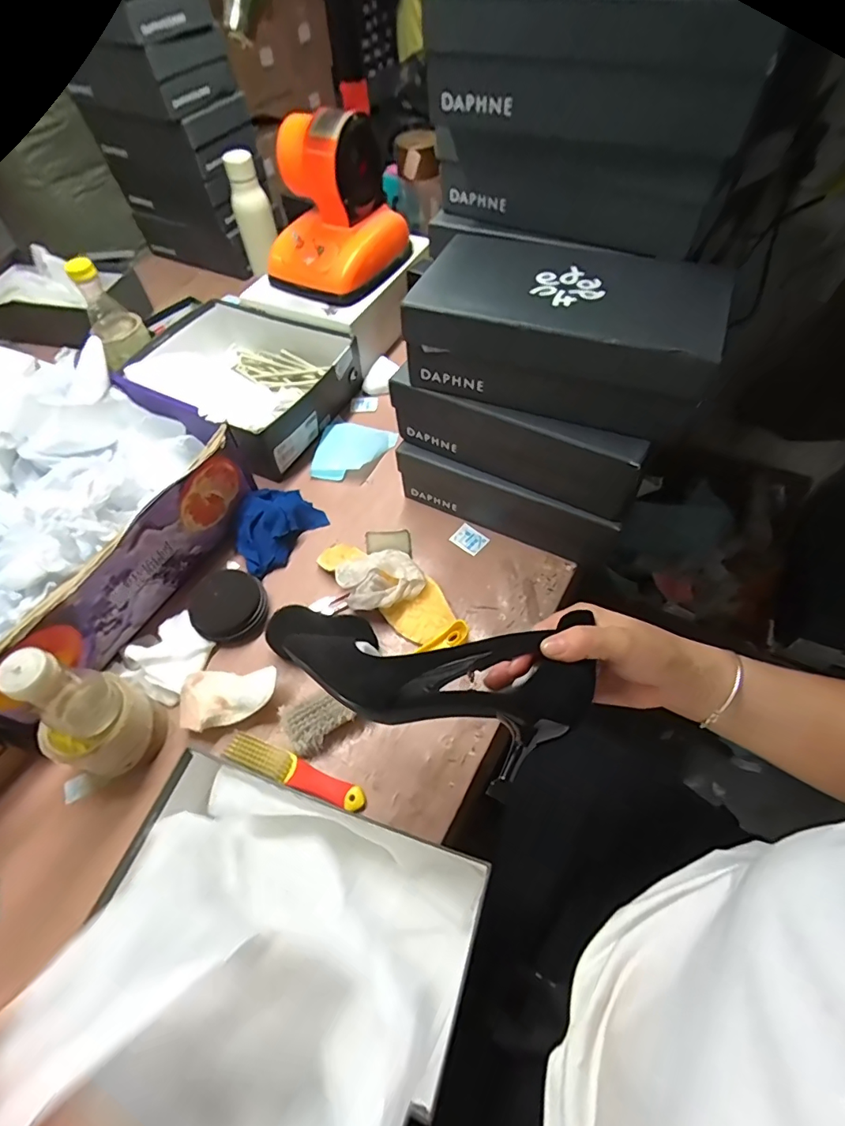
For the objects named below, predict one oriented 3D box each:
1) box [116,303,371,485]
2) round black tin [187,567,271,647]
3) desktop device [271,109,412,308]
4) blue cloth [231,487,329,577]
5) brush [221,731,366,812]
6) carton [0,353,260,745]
[{"bbox_3d":[-0.308,-0.292,0.792,0.336,0.107,0.280,24,61,17],"label":"box"},{"bbox_3d":[-0.242,0.055,0.631,0.090,0.030,0.094,-1,57,2],"label":"round black tin"},{"bbox_3d":[-0.141,-0.552,0.770,0.166,0.195,0.177,25,61,18],"label":"desktop device"},{"bbox_3d":[-0.206,-0.058,0.692,0.126,0.040,0.102,-39,63,-21],"label":"blue cloth"},{"bbox_3d":[-0.134,0.221,0.529,0.156,0.017,0.029,18,59,14],"label":"brush"},{"bbox_3d":[-0.462,-0.059,0.619,0.314,0.158,0.404,25,61,18],"label":"carton"}]

